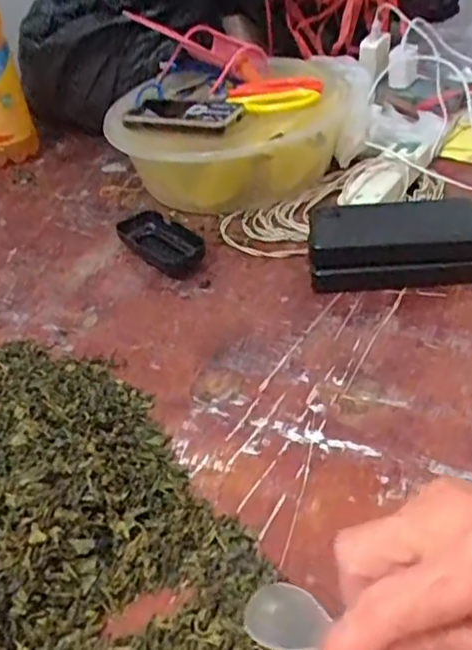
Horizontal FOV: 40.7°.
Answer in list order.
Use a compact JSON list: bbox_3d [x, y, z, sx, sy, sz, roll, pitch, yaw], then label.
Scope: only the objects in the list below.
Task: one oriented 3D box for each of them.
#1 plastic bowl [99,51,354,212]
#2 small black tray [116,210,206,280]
[{"bbox_3d":[-0.002,-0.229,0.765,0.256,0.106,0.219,5,42,14],"label":"plastic bowl"},{"bbox_3d":[-0.075,-0.084,0.668,0.052,0.027,0.111,-32,46,-26],"label":"small black tray"}]

